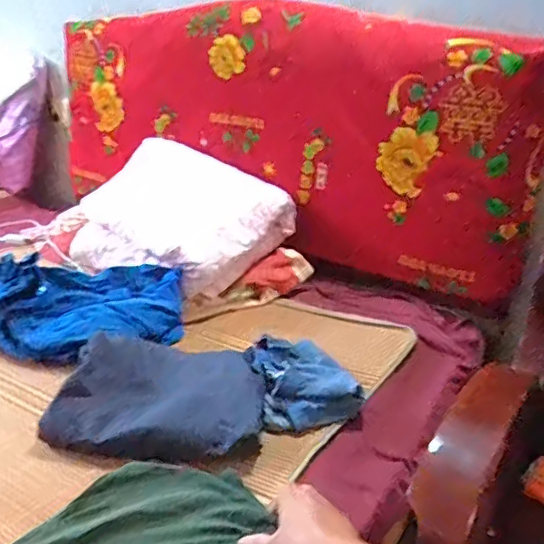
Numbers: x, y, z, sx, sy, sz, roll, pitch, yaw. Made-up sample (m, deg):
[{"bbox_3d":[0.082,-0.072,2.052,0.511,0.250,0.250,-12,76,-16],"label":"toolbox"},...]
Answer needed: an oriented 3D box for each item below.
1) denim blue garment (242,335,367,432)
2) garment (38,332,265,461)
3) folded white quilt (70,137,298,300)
[{"bbox_3d":[0.046,0.163,0.896,0.149,0.048,0.215,0,21,-16],"label":"denim blue garment"},{"bbox_3d":[-0.163,0.178,0.843,0.300,0.088,0.242,5,20,-3],"label":"garment"},{"bbox_3d":[-0.231,-0.138,1.332,0.490,0.144,0.382,22,50,21],"label":"folded white quilt"}]

